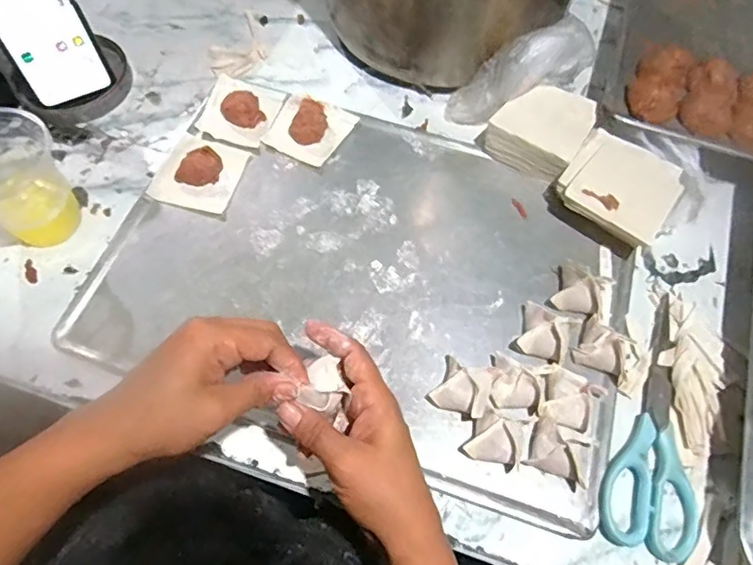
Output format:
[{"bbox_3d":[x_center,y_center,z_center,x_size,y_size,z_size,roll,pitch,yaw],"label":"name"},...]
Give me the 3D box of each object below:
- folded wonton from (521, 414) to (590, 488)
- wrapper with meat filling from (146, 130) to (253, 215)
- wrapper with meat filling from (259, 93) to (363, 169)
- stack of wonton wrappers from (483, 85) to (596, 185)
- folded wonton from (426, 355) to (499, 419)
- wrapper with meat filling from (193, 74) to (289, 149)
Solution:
[{"bbox_3d":[0.136,0.123,0.397,0.043,0.030,0.036,25,66,10],"label":"folded wonton"},{"bbox_3d":[-0.169,-0.110,0.516,0.074,0.026,0.079,16,65,6],"label":"wrapper with meat filling"},{"bbox_3d":[-0.067,-0.157,0.546,0.069,0.020,0.072,27,67,11],"label":"wrapper with meat filling"},{"bbox_3d":[0.161,-0.149,0.533,0.083,0.040,0.101,31,67,12],"label":"stack of wonton wrappers"},{"bbox_3d":[0.068,0.079,0.417,0.042,0.032,0.044,28,67,11],"label":"folded wonton"},{"bbox_3d":[-0.140,-0.179,0.555,0.075,0.027,0.078,17,65,6],"label":"wrapper with meat filling"}]

